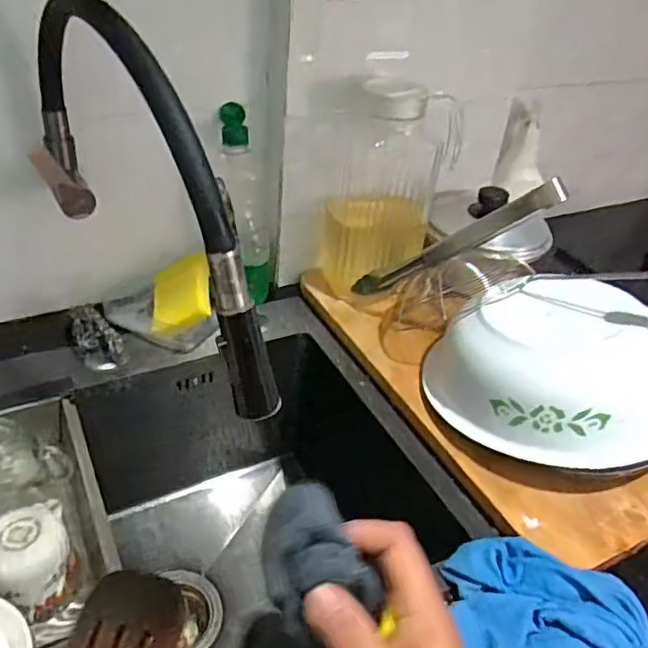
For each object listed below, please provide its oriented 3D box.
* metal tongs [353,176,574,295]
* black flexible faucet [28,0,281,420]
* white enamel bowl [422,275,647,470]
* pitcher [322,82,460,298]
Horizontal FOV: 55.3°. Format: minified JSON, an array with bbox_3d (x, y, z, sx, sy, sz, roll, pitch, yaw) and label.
[{"bbox_3d":[0.140,-0.087,0.700,0.026,0.281,0.035,56,43,-9],"label":"metal tongs"},{"bbox_3d":[-0.162,-0.118,0.503,0.047,0.249,0.374,-24,46,-35],"label":"black flexible faucet"},{"bbox_3d":[0.235,0.048,0.627,0.217,0.126,0.226,-13,40,-25],"label":"white enamel bowl"},{"bbox_3d":[0.075,-0.162,0.754,0.153,0.241,0.097,10,36,5],"label":"pitcher"}]

